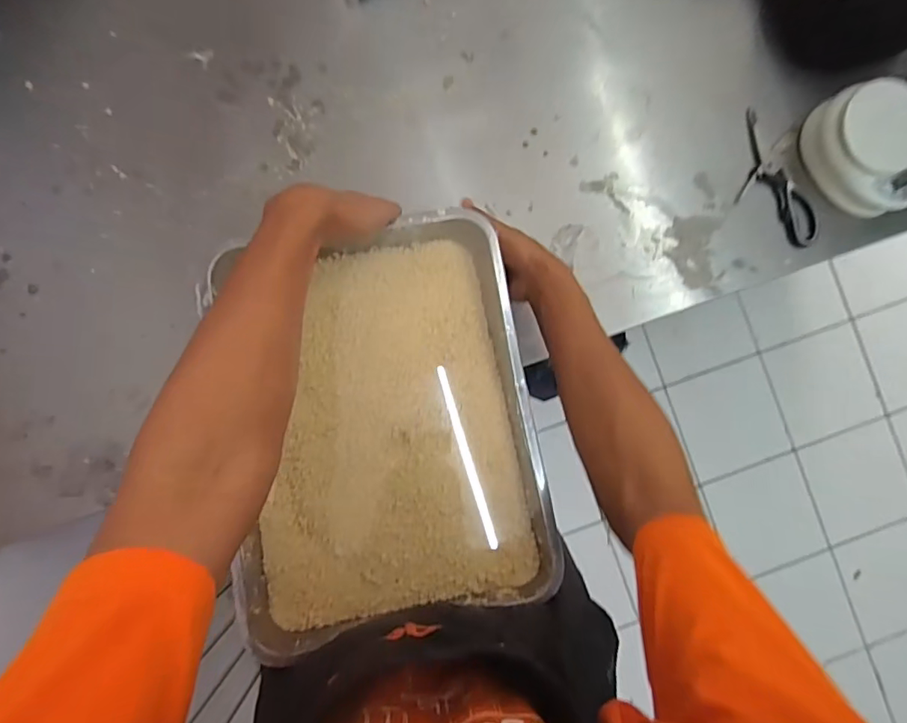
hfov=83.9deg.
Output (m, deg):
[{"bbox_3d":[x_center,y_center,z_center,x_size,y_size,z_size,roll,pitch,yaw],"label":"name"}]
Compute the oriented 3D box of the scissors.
[{"bbox_3d":[0.408,-0.232,0.659,0.075,0.012,0.189,-28,89,-3],"label":"scissors"}]

